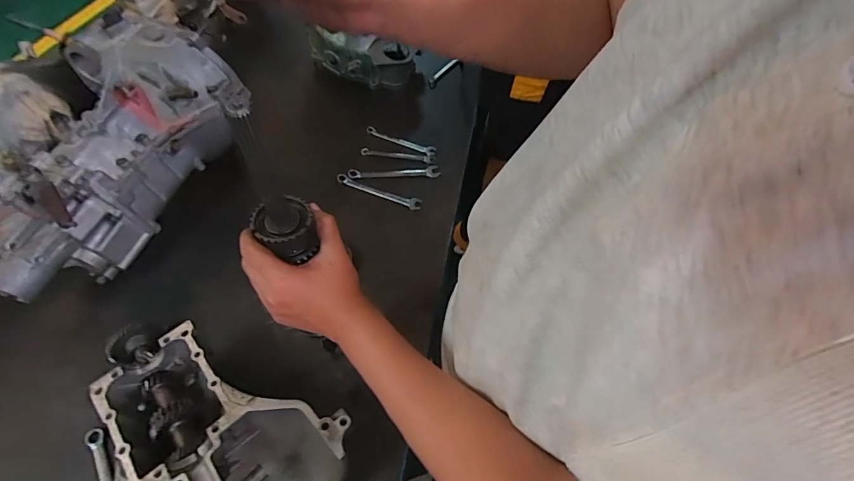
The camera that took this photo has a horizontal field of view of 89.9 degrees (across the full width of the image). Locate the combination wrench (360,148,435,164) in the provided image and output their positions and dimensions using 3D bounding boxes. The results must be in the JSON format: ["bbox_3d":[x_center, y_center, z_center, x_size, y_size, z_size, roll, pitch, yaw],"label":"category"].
[{"bbox_3d":[-0.066,-0.190,0.961,0.162,0.011,0.024,6,55,-1],"label":"combination wrench"}]

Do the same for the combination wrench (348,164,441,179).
[{"bbox_3d":[-0.071,-0.147,0.932,0.196,0.012,0.031,-2,56,-6],"label":"combination wrench"}]

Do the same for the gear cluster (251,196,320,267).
[{"bbox_3d":[-0.138,-0.011,0.418,0.052,0.034,0.057,-19,59,-17],"label":"gear cluster"}]

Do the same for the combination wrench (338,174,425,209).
[{"bbox_3d":[-0.102,-0.104,0.896,0.189,0.009,0.025,20,56,9],"label":"combination wrench"}]

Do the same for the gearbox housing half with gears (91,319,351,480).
[{"bbox_3d":[-0.270,0.241,0.572,0.280,0.139,0.396,-17,59,-16],"label":"gearbox housing half with gears"}]

